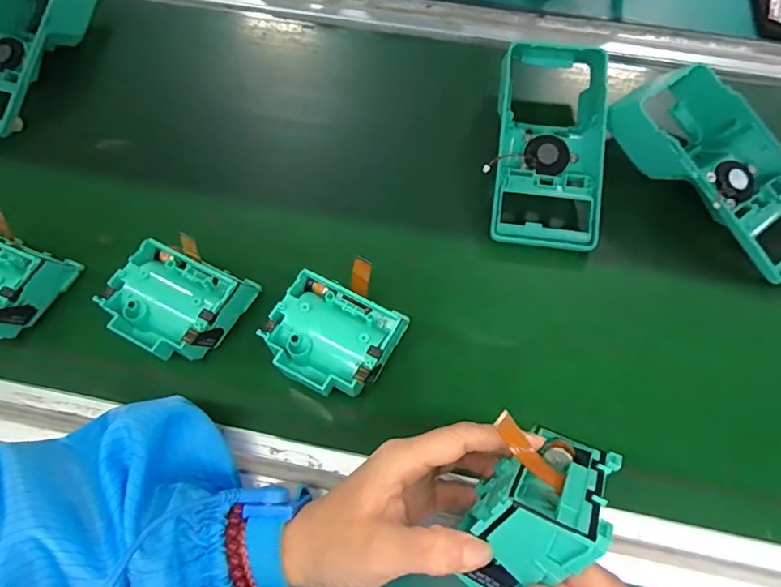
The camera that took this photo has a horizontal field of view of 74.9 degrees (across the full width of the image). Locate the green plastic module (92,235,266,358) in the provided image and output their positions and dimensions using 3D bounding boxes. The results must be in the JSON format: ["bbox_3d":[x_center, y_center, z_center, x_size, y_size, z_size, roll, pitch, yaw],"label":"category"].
[{"bbox_3d":[-0.145,0.007,0.349,0.073,0.051,0.073,24,67,12],"label":"green plastic module"}]

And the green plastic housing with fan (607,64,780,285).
[{"bbox_3d":[0.260,-0.101,0.395,0.097,0.049,0.184,-35,68,-14],"label":"green plastic housing with fan"}]

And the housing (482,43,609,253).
[{"bbox_3d":[0.125,-0.127,0.415,0.092,0.056,0.191,8,65,5],"label":"housing"}]

